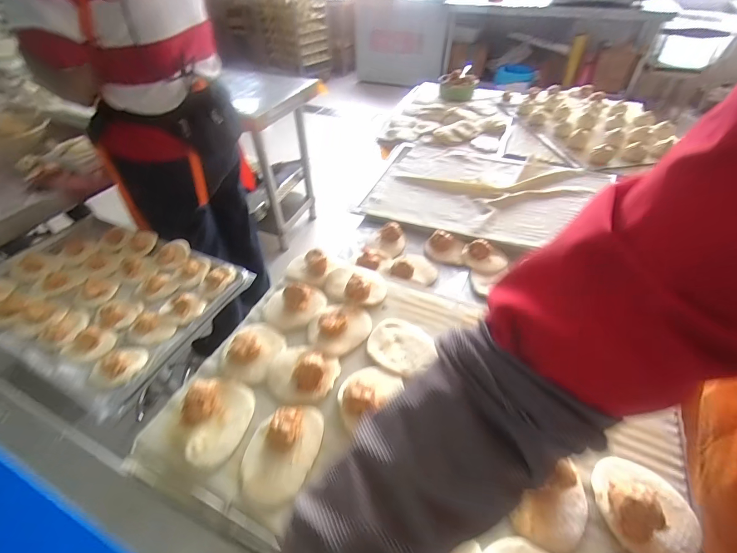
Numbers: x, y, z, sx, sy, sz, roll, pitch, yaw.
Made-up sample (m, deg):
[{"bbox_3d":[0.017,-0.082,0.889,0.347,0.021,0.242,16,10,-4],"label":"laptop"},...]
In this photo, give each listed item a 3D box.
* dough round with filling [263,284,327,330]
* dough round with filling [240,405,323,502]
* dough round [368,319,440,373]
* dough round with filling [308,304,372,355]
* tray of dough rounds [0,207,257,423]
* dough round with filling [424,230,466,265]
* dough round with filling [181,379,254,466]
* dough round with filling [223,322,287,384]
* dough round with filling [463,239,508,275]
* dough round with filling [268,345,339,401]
[{"bbox_3d":[-0.120,0.042,0.555,0.098,0.033,0.084,-2,44,-1],"label":"dough round with filling"},{"bbox_3d":[-0.099,0.192,0.392,0.075,0.034,0.111,16,46,17],"label":"dough round with filling"},{"bbox_3d":[0.049,0.100,0.506,0.092,0.008,0.088,-1,44,1],"label":"dough round"},{"bbox_3d":[-0.046,0.070,0.522,0.087,0.034,0.100,29,51,27],"label":"dough round with filling"},{"bbox_3d":[-0.647,0.027,0.816,0.604,0.054,0.399,17,47,18],"label":"tray of dough rounds"},{"bbox_3d":[0.164,-0.062,0.727,0.081,0.029,0.067,14,46,15],"label":"dough round with filling"},{"bbox_3d":[-0.184,0.167,0.421,0.078,0.032,0.099,-18,47,-17],"label":"dough round with filling"},{"bbox_3d":[-0.168,0.099,0.492,0.084,0.036,0.093,14,46,15],"label":"dough round with filling"},{"bbox_3d":[0.237,-0.042,0.704,0.070,0.023,0.088,-27,50,-24],"label":"dough round with filling"},{"bbox_3d":[-0.090,0.123,0.463,0.088,0.037,0.078,12,46,14],"label":"dough round with filling"}]

